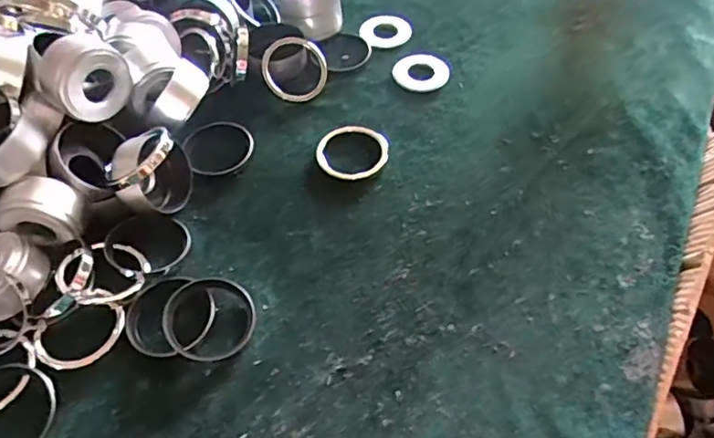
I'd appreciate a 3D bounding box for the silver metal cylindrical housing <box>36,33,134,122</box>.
[{"bbox_3d":[-0.236,-0.123,0.491,0.053,0.059,0.068,32,61,20],"label":"silver metal cylindrical housing"}]

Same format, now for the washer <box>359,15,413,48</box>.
[{"bbox_3d":[0.033,-0.221,0.663,0.059,0.010,0.059,0,55,0],"label":"washer"}]

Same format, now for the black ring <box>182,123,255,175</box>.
[{"bbox_3d":[-0.132,-0.071,0.547,0.066,0.011,0.061,3,62,-5],"label":"black ring"}]

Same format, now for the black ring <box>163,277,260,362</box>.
[{"bbox_3d":[-0.113,0.076,0.437,0.067,0.016,0.066,0,55,0],"label":"black ring"}]

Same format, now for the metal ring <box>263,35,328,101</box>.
[{"bbox_3d":[-0.064,-0.156,0.592,0.068,0.009,0.065,-2,98,-15],"label":"metal ring"}]

